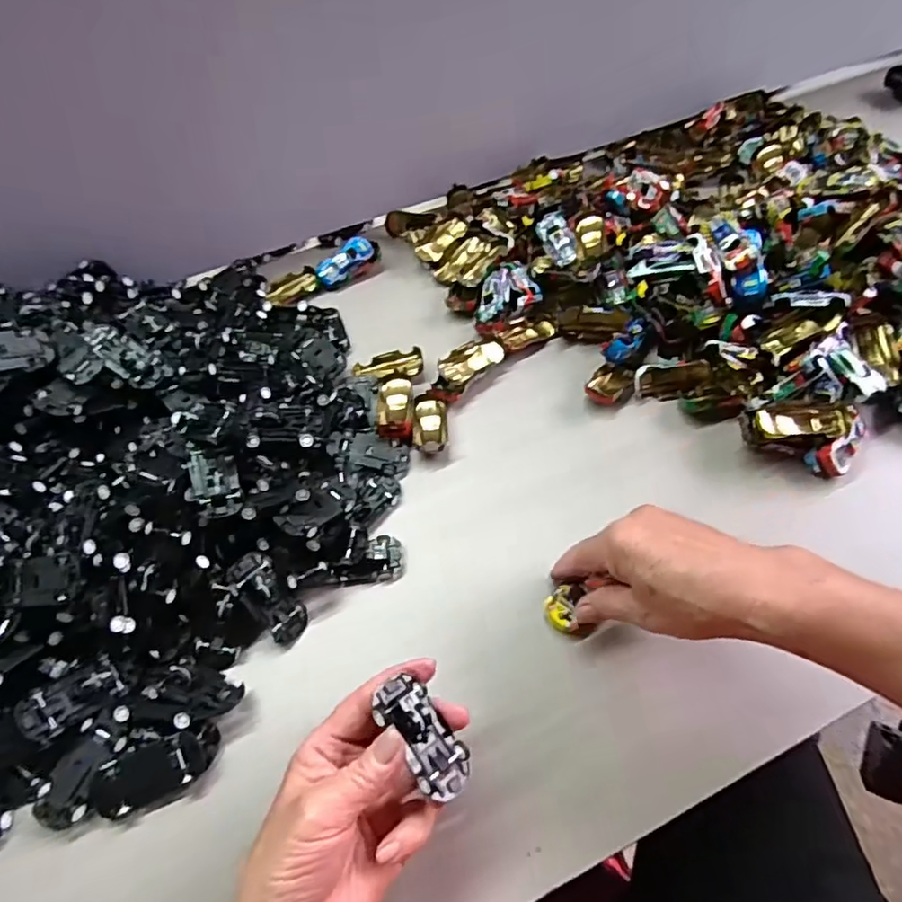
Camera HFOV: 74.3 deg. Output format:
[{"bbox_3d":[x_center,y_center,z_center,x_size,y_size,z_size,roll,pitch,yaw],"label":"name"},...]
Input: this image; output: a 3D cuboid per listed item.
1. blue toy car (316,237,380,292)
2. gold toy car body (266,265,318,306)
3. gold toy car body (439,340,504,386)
[{"bbox_3d":[-0.105,-0.193,0.610,0.070,0.021,0.030,-37,61,-19],"label":"blue toy car"},{"bbox_3d":[-0.162,-0.167,0.601,0.055,0.011,0.031,-37,61,-19],"label":"gold toy car body"},{"bbox_3d":[0.017,-0.080,0.526,0.061,0.017,0.033,-35,61,-18],"label":"gold toy car body"}]

